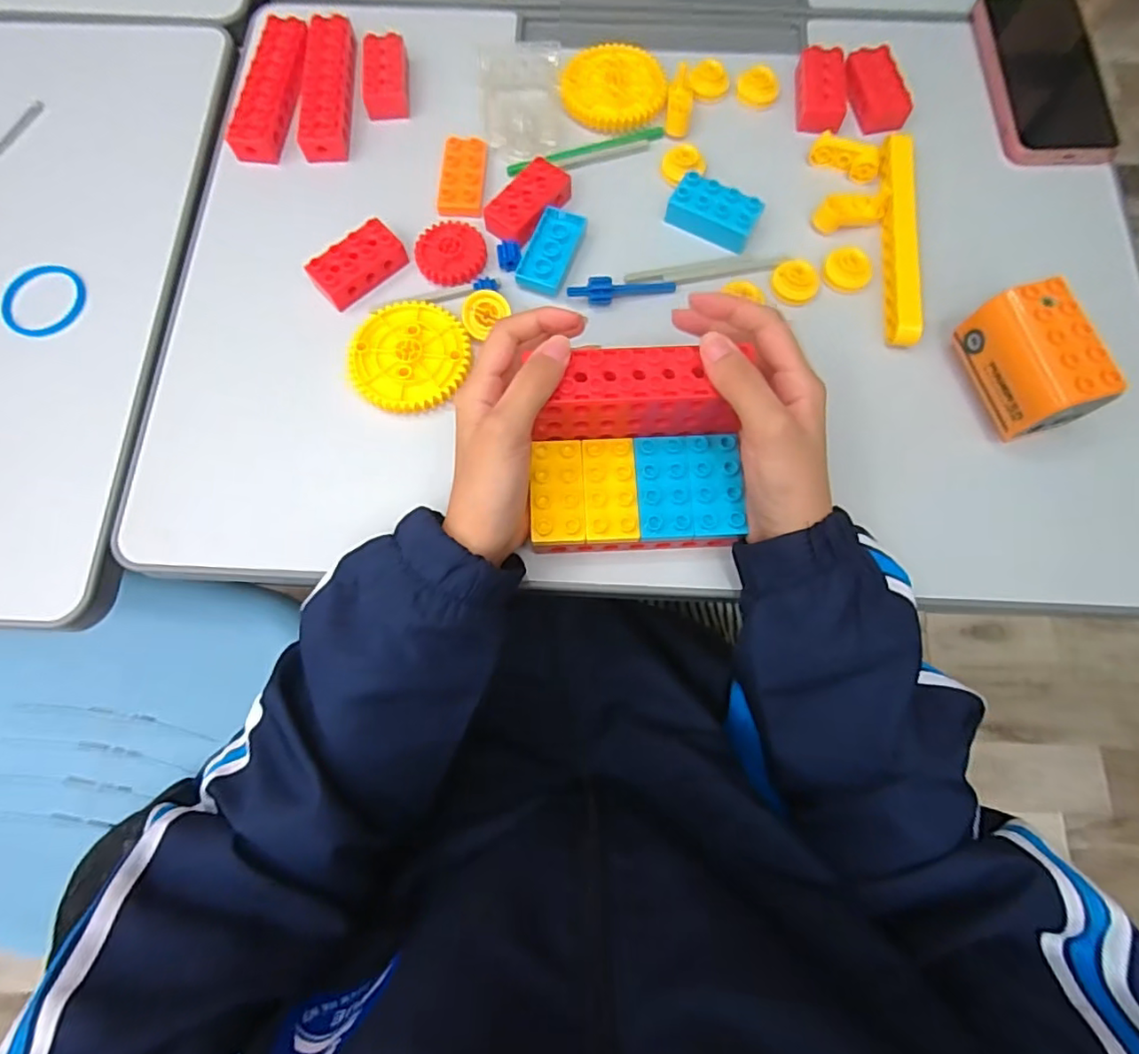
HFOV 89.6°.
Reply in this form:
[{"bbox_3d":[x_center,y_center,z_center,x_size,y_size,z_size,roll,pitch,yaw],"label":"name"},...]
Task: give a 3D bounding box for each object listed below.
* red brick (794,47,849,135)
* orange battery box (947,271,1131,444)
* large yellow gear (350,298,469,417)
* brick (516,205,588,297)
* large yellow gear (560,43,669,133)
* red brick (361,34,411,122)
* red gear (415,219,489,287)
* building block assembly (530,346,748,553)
[{"bbox_3d":[0.192,-0.336,0.441,0.037,0.018,0.068,2,74,0],"label":"red brick"},{"bbox_3d":[0.283,-0.103,0.349,0.044,0.046,0.081,-15,75,-5],"label":"orange battery box"},{"bbox_3d":[-0.106,-0.116,0.383,0.076,0.008,0.080,0,74,0],"label":"large yellow gear"},{"bbox_3d":[-0.012,-0.197,0.409,0.031,0.010,0.064,21,75,6],"label":"brick"},{"bbox_3d":[0.035,-0.348,0.451,0.081,0.011,0.075,0,74,0],"label":"large yellow gear"},{"bbox_3d":[-0.143,-0.354,0.449,0.031,0.023,0.066,-4,74,-1],"label":"red brick"},{"bbox_3d":[-0.084,-0.194,0.406,0.048,0.009,0.048,0,74,0],"label":"red gear"},{"bbox_3d":[0.039,-0.041,0.329,0.118,0.071,0.092,-1,74,-1],"label":"building block assembly"}]

